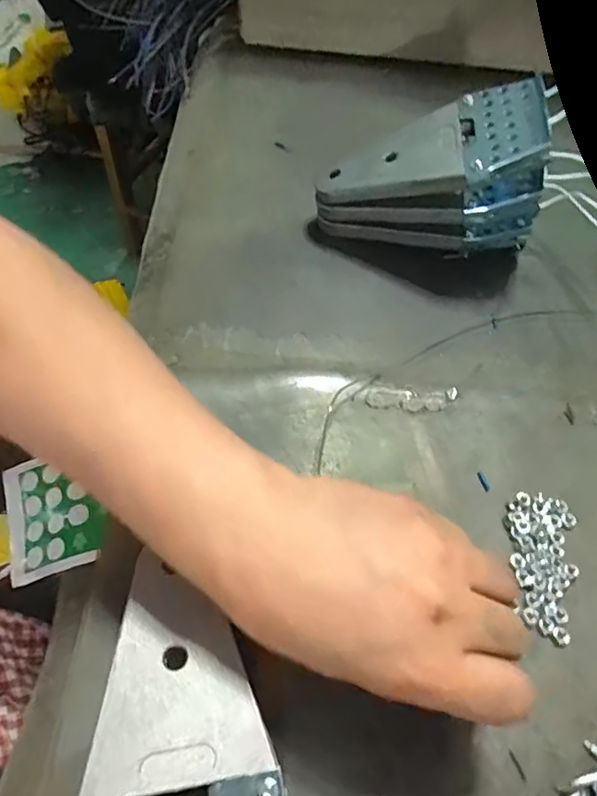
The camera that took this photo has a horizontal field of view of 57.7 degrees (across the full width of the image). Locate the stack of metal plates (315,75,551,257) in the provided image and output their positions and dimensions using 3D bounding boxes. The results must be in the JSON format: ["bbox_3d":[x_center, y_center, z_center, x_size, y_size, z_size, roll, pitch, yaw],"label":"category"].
[{"bbox_3d":[0.084,-0.142,0.353,0.136,0.091,0.073,-6,59,-7],"label":"stack of metal plates"}]

